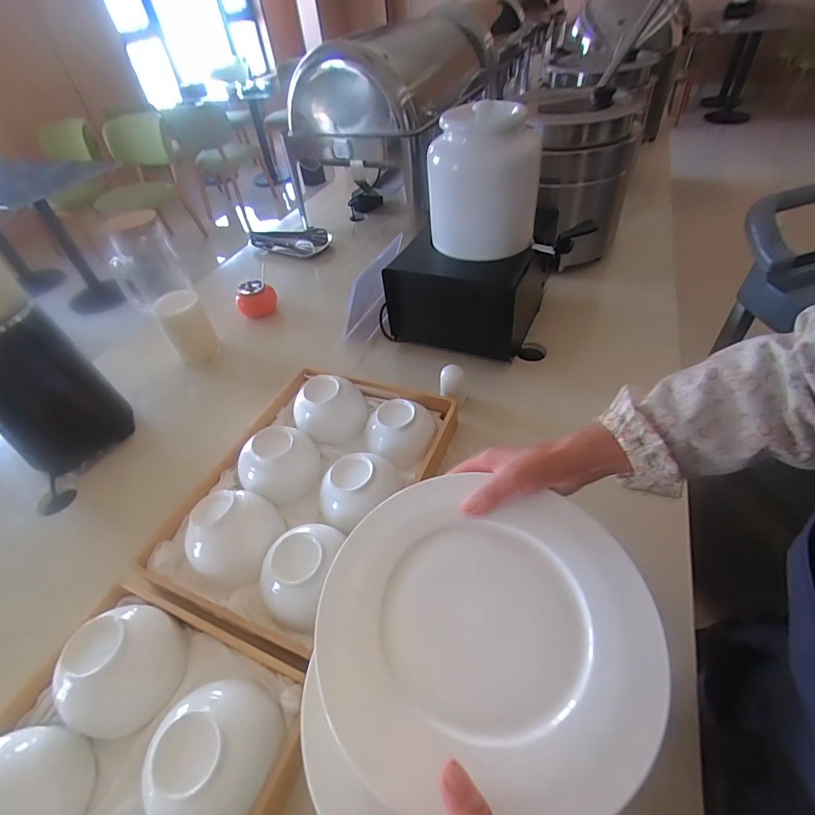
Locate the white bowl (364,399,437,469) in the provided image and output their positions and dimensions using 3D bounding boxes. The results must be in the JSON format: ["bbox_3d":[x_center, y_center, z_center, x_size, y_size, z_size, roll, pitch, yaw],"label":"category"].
[{"bbox_3d":[-0.012,0.032,0.654,0.108,0.056,0.106,2,46,10],"label":"white bowl"}]

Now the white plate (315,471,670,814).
[{"bbox_3d":[0.053,0.166,0.336,0.247,0.022,0.233,-4,45,4],"label":"white plate"}]

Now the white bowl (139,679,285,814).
[{"bbox_3d":[-0.174,0.304,0.382,0.100,0.067,0.110,-4,45,4],"label":"white bowl"}]

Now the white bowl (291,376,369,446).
[{"bbox_3d":[-0.124,0.001,0.702,0.117,0.078,0.104,-14,46,-6],"label":"white bowl"}]

